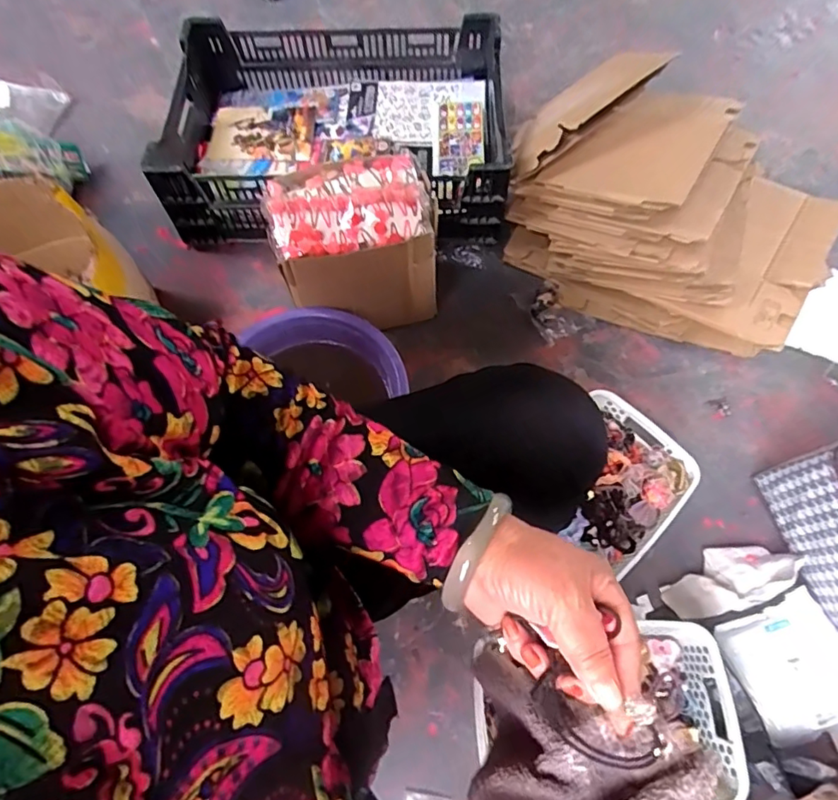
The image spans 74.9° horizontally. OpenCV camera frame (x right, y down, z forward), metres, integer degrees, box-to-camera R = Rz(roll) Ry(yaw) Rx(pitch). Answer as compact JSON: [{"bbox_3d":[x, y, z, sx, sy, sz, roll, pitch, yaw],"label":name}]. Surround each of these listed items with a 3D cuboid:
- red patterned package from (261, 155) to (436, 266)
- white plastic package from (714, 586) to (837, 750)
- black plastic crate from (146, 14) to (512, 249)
[{"bbox_3d":[-0.103,-0.284,0.788,0.231,0.036,0.173,-16,66,-7],"label":"red patterned package"},{"bbox_3d":[0.491,0.351,0.708,0.147,0.021,0.159,-21,66,-9],"label":"white plastic package"},{"bbox_3d":[-0.153,-0.503,1.019,0.601,0.173,0.384,0,65,1],"label":"black plastic crate"}]

